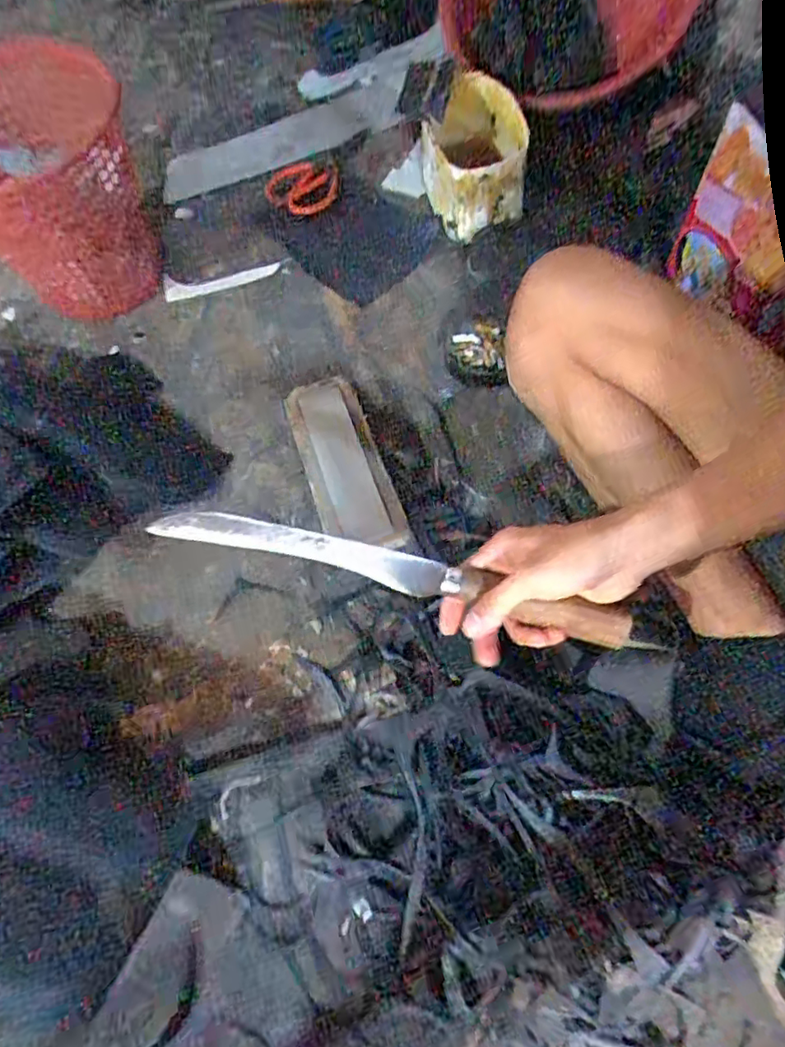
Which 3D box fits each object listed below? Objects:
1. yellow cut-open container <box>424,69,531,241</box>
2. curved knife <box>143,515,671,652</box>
[{"bbox_3d":[0.109,-0.488,0.826,0.128,0.126,0.155,-3,63,3],"label":"yellow cut-open container"},{"bbox_3d":[0.009,0.037,0.450,0.357,0.026,0.027,14,61,0],"label":"curved knife"}]

